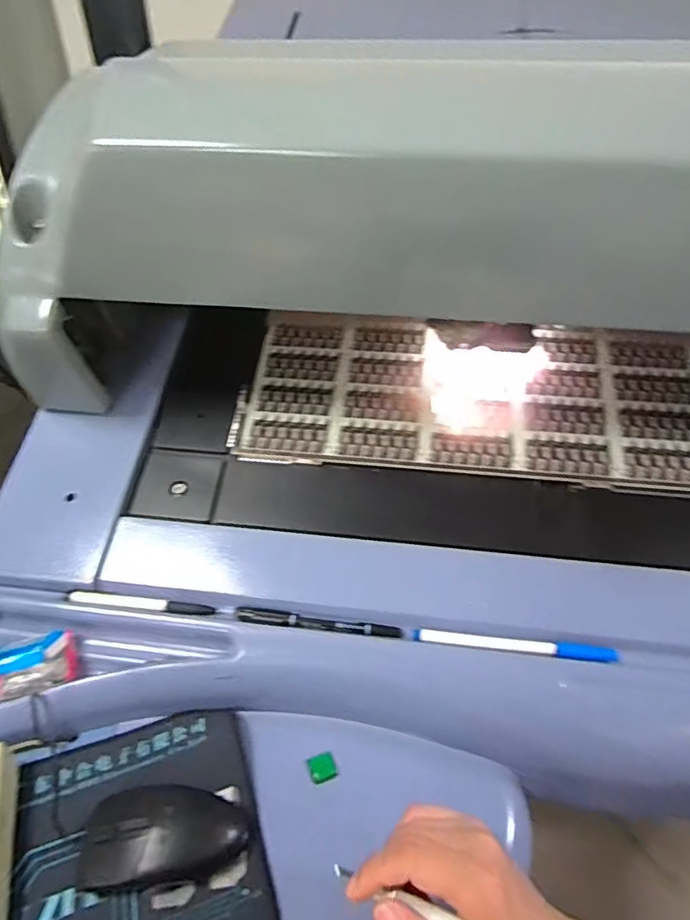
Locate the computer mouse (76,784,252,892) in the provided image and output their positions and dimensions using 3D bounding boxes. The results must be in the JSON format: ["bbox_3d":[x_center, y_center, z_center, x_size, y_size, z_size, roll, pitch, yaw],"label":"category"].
[{"bbox_3d":[-0.128,0.264,0.394,0.113,0.032,0.059,-2,39,-4],"label":"computer mouse"}]

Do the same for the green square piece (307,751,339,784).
[{"bbox_3d":[-0.018,0.248,0.448,0.021,0.004,0.020,-15,42,-19],"label":"green square piece"}]

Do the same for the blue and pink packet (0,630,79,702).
[{"bbox_3d":[-0.257,0.164,0.451,0.067,0.047,0.032,-19,43,-23],"label":"blue and pink packet"}]

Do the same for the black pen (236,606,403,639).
[{"bbox_3d":[-0.023,0.138,0.470,0.139,0.010,0.014,6,40,6],"label":"black pen"}]

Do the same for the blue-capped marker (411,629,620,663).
[{"bbox_3d":[0.137,0.151,0.454,0.160,0.008,0.012,5,39,6],"label":"blue-capped marker"}]

